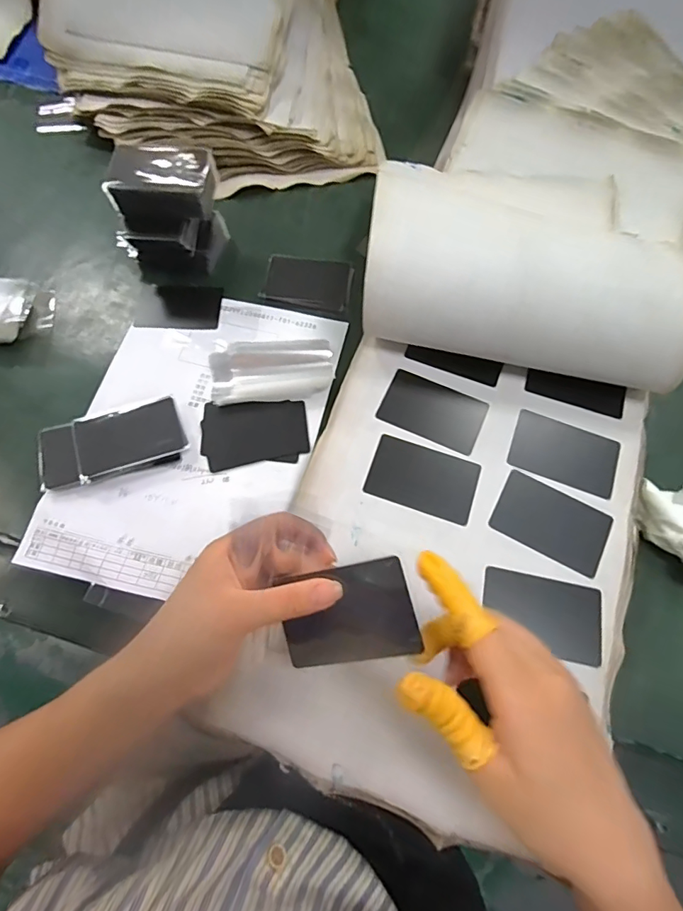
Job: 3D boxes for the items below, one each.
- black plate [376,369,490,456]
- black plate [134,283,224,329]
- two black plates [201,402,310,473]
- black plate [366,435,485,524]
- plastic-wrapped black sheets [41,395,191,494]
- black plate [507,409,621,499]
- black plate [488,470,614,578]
[{"bbox_3d":[0.078,-0.038,0.400,0.083,0.004,0.053,25,69,7],"label":"black plate"},{"bbox_3d":[-0.166,-0.153,0.487,0.084,0.006,0.052,2,68,-2],"label":"black plate"},{"bbox_3d":[-0.078,-0.019,0.430,0.093,0.004,0.063,-4,68,-4],"label":"two black plates"},{"bbox_3d":[0.065,0.018,0.377,0.083,0.004,0.053,19,69,5],"label":"black plate"},{"bbox_3d":[-0.199,-0.010,0.413,0.121,0.016,0.059,-18,70,-9],"label":"plastic-wrapped black sheets"},{"bbox_3d":[0.184,-0.002,0.391,0.084,0.006,0.052,20,73,8],"label":"black plate"},{"bbox_3d":[0.163,0.051,0.370,0.085,0.008,0.055,26,70,9],"label":"black plate"}]

